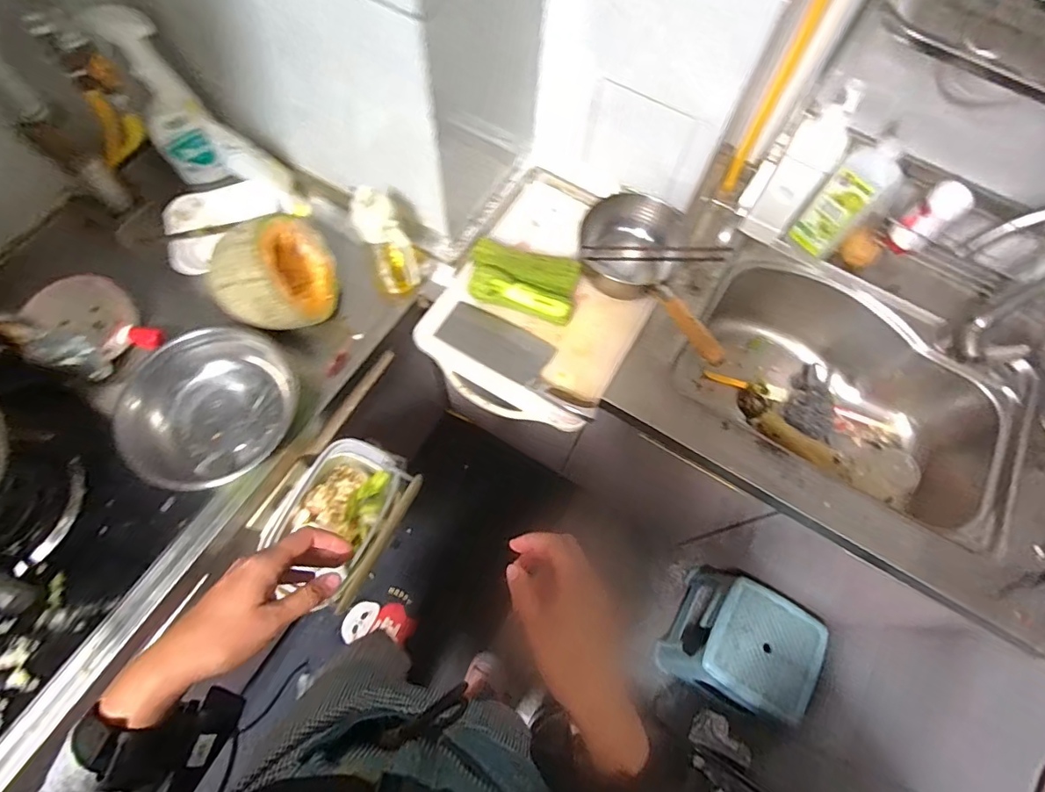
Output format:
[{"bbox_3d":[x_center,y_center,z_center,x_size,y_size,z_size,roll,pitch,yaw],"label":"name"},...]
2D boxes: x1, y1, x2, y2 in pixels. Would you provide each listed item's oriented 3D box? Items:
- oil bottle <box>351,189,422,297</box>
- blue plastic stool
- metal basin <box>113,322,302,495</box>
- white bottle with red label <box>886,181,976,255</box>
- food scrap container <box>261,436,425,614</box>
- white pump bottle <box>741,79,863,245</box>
[{"bbox_3d":[-0.213,-0.230,0.805,0.063,0.185,0.082,-23,71,-12],"label":"oil bottle"},{"bbox_3d":[0.532,0.619,1.270,0.260,0.276,0.267,34,70,10],"label":"blue plastic stool"},{"bbox_3d":[-0.458,0.011,0.746,0.215,0.067,0.237,-39,75,-17],"label":"metal basin"},{"bbox_3d":[0.623,-0.270,0.785,0.044,0.134,0.056,-38,74,-16],"label":"white bottle with red label"},{"bbox_3d":[-0.303,0.202,0.864,0.180,0.089,0.245,27,69,8],"label":"food scrap container"},{"bbox_3d":[0.454,-0.365,0.827,0.077,0.273,0.058,33,70,10],"label":"white pump bottle"}]

